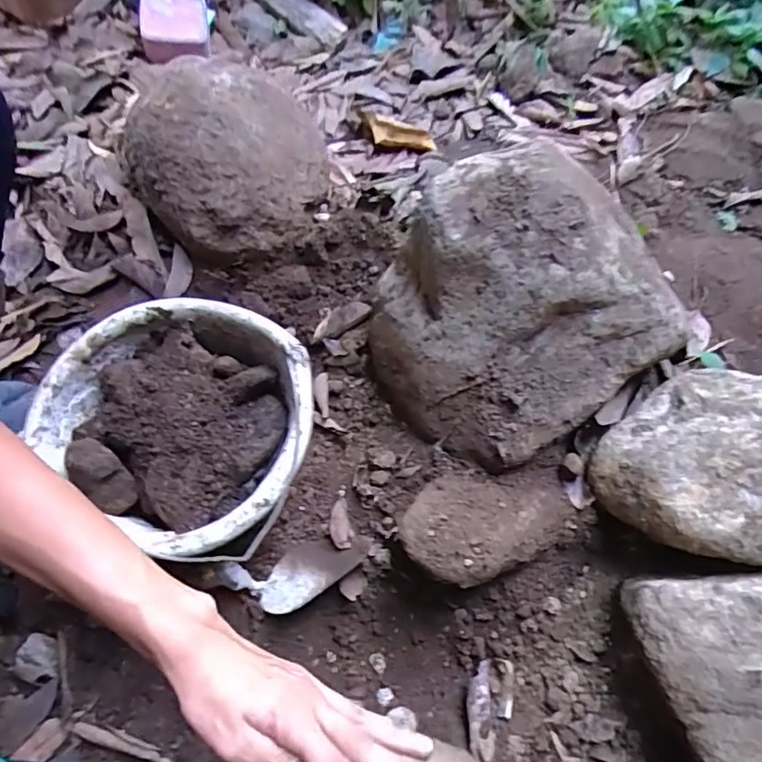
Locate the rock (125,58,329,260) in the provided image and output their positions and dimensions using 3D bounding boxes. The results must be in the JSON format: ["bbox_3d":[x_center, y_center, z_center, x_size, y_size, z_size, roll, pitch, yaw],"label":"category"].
[{"bbox_3d":[-0.193,-0.299,0.726,0.237,0.170,0.242,37,66,15],"label":"rock"}]

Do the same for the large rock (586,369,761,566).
[{"bbox_3d":[0.354,0.068,0.497,0.257,0.162,0.199,-5,63,-6],"label":"large rock"}]

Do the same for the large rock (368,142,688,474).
[{"bbox_3d":[0.136,-0.069,0.575,0.252,0.228,0.253,1,62,-2],"label":"large rock"}]

